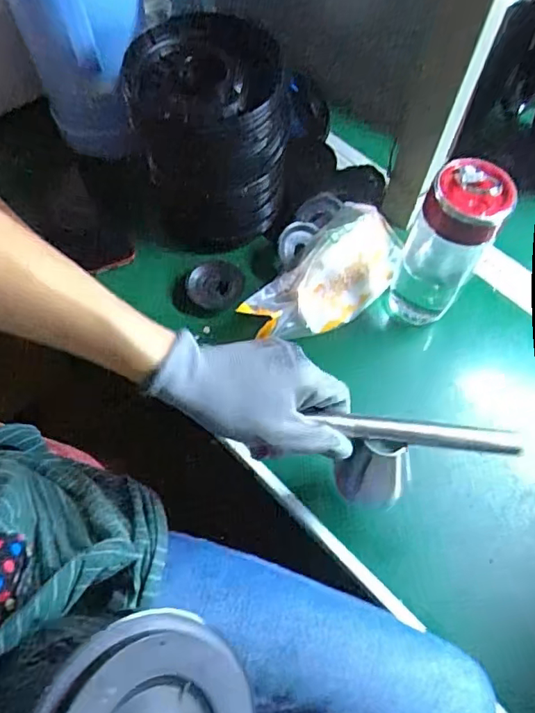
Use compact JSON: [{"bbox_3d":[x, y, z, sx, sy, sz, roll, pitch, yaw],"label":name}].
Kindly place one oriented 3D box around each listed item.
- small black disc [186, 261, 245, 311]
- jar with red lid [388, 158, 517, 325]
[{"bbox_3d":[-0.055,-0.079,0.584,0.057,0.019,0.054,1,62,-2],"label":"small black disc"},{"bbox_3d":[0.167,-0.105,0.519,0.063,0.182,0.063,1,62,-2],"label":"jar with red lid"}]

